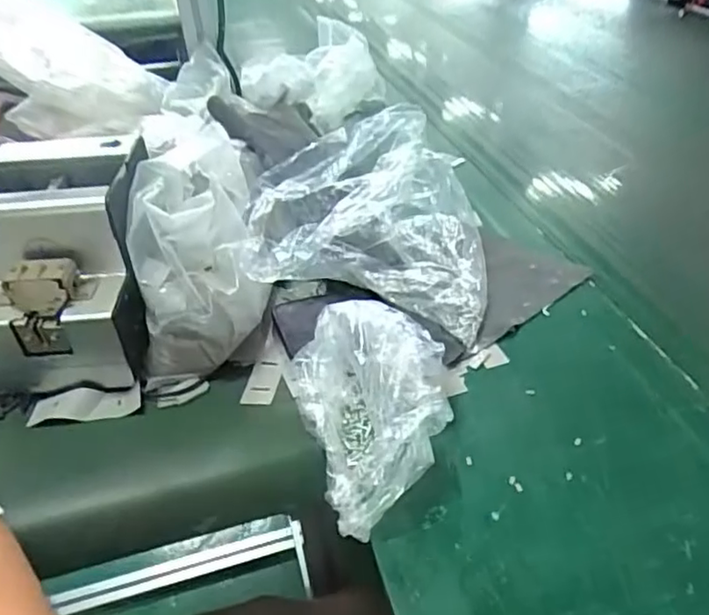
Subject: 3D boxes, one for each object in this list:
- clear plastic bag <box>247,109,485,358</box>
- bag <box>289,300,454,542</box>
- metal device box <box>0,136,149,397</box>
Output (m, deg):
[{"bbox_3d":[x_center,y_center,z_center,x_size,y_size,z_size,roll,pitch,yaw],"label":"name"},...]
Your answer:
[{"bbox_3d":[0.020,-0.087,0.576,0.208,0.142,0.204,-1,38,2],"label":"clear plastic bag"},{"bbox_3d":[0.017,0.066,0.447,0.103,0.068,0.154,-13,40,-14],"label":"bag"},{"bbox_3d":[-0.248,-0.043,0.529,0.133,0.144,0.188,-7,39,-6],"label":"metal device box"}]

